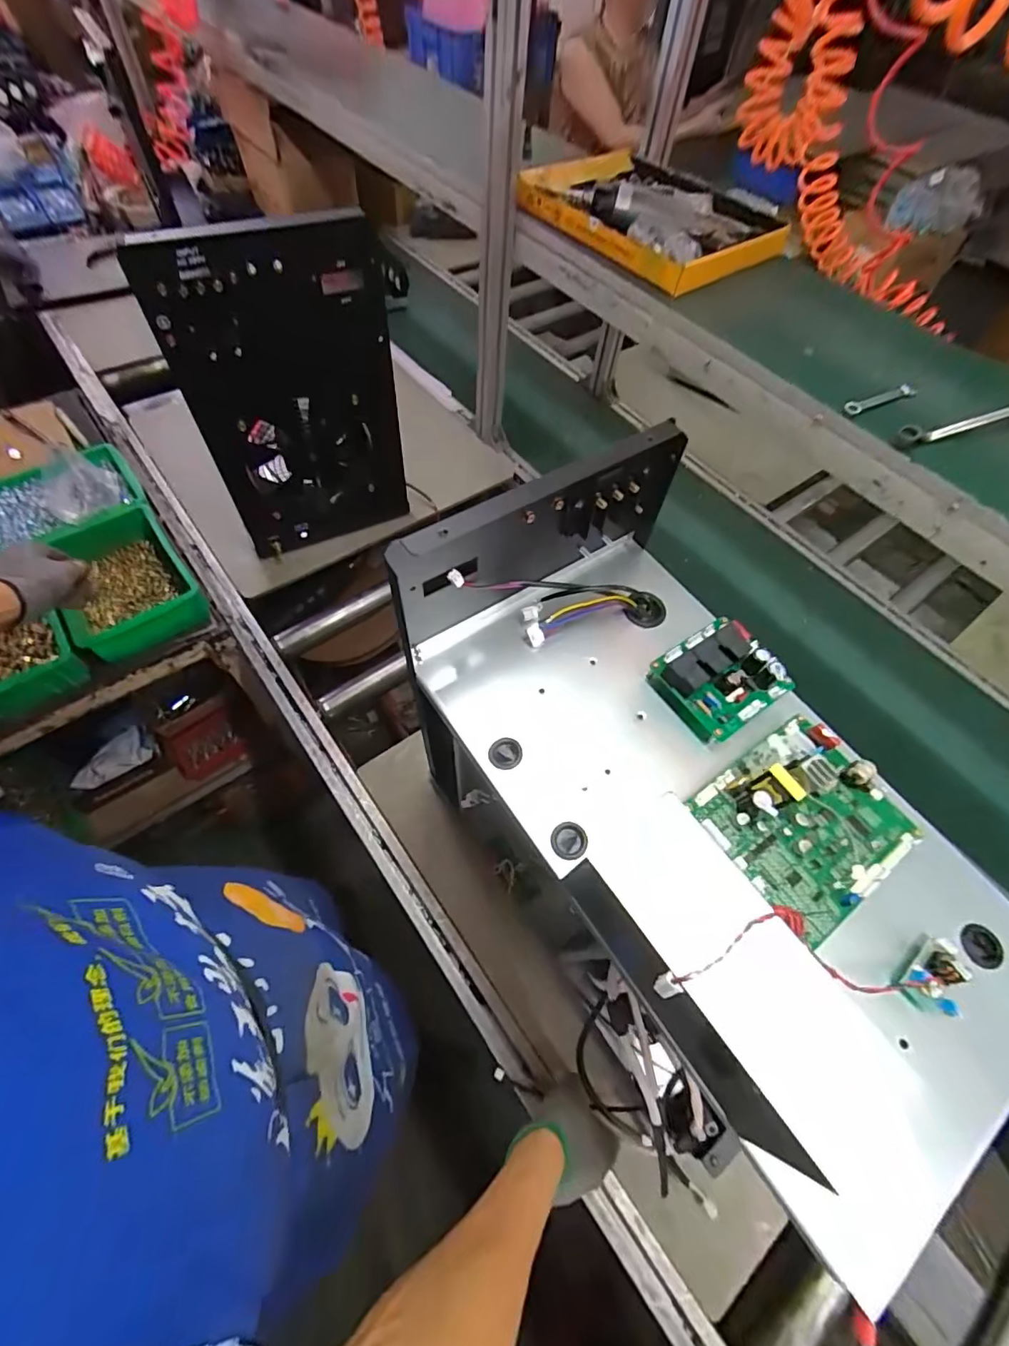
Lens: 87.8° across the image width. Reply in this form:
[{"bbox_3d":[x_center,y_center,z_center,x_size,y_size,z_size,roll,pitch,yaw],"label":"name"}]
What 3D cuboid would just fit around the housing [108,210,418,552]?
[{"bbox_3d":[-0.295,-0.378,0.772,0.281,0.462,0.051,-24,66,-18],"label":"housing"}]

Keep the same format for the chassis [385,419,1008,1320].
[{"bbox_3d":[0.174,0.084,0.414,0.291,0.168,0.530,-29,74,-21],"label":"chassis"}]

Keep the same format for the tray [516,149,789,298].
[{"bbox_3d":[0.253,-0.762,0.863,0.365,0.066,0.368,-29,63,-21],"label":"tray"}]

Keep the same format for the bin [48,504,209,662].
[{"bbox_3d":[-0.607,-0.141,0.844,0.179,0.081,0.247,-30,63,-22],"label":"bin"}]

